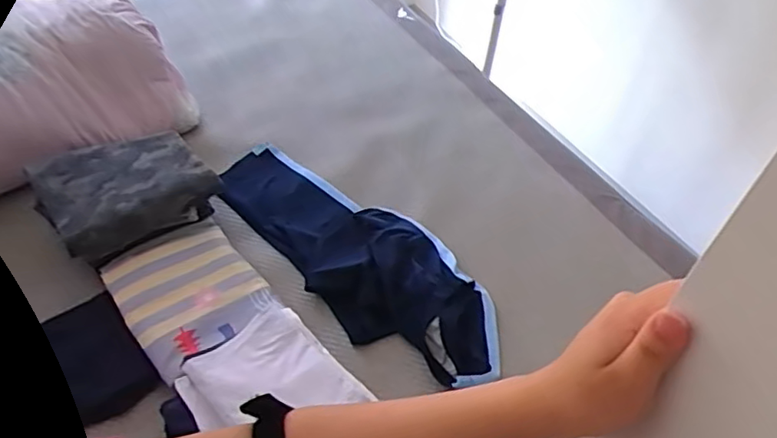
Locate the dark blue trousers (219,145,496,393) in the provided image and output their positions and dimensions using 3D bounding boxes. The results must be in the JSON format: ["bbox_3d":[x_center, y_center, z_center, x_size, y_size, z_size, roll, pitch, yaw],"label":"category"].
[{"bbox_3d":[-0.078,0.064,1.320,0.793,0.089,0.280,33,54,32],"label":"dark blue trousers"}]

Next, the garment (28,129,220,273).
[{"bbox_3d":[-0.539,-0.060,1.252,0.305,0.086,0.243,-27,55,-26],"label":"garment"}]

